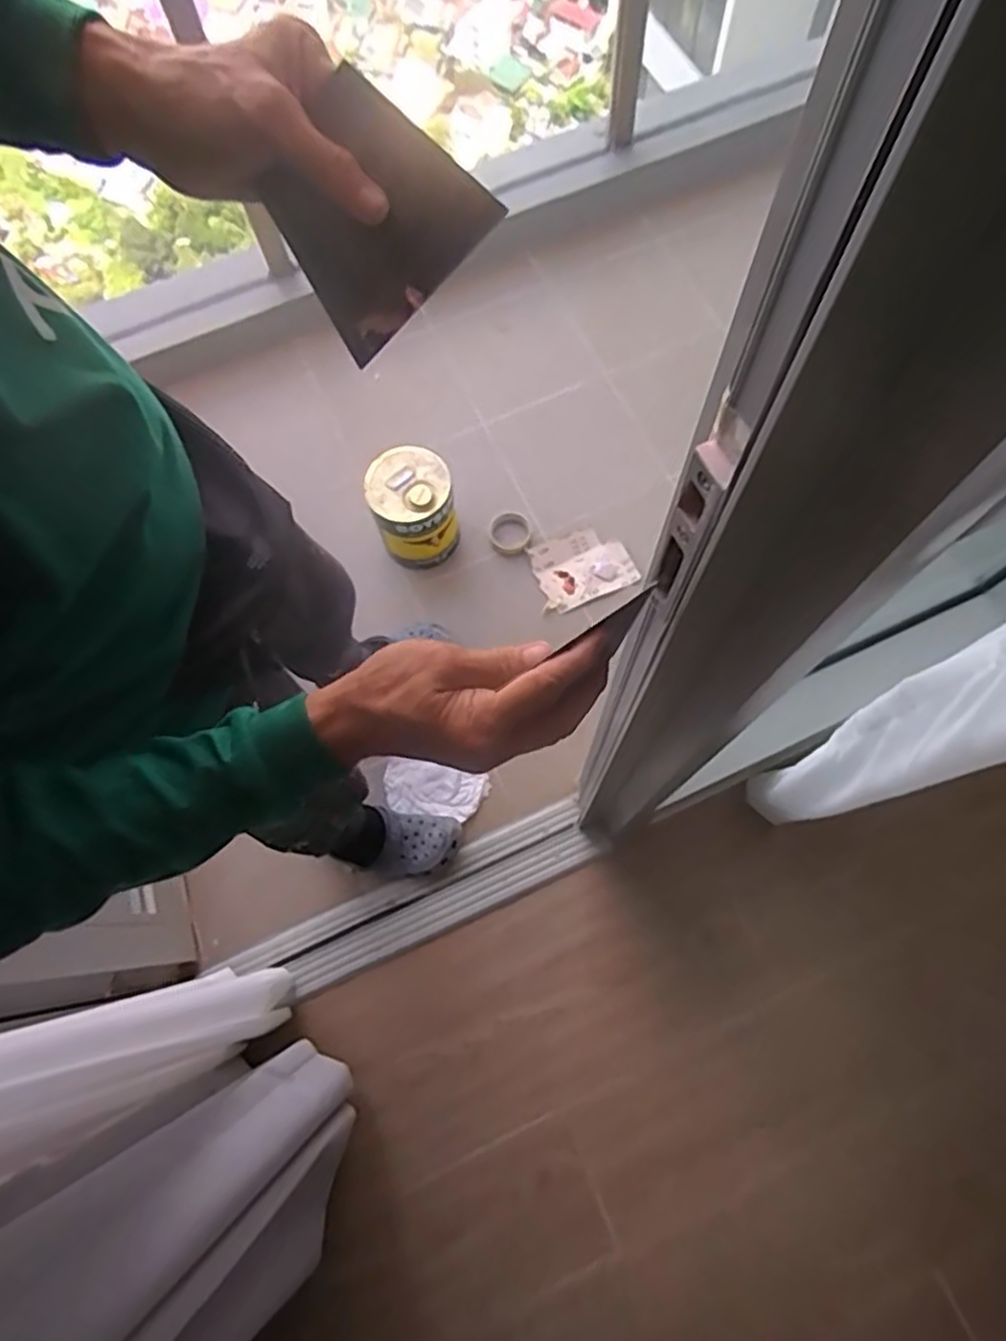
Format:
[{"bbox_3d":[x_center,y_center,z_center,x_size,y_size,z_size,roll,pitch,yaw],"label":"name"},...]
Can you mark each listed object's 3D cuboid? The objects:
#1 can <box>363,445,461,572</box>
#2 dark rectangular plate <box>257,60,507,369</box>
[{"bbox_3d":[-0.171,-0.316,1.436,0.157,0.219,0.156,-1,71,2],"label":"can"},{"bbox_3d":[-0.069,-0.226,0.362,0.093,0.011,0.100,43,112,-13],"label":"dark rectangular plate"}]

